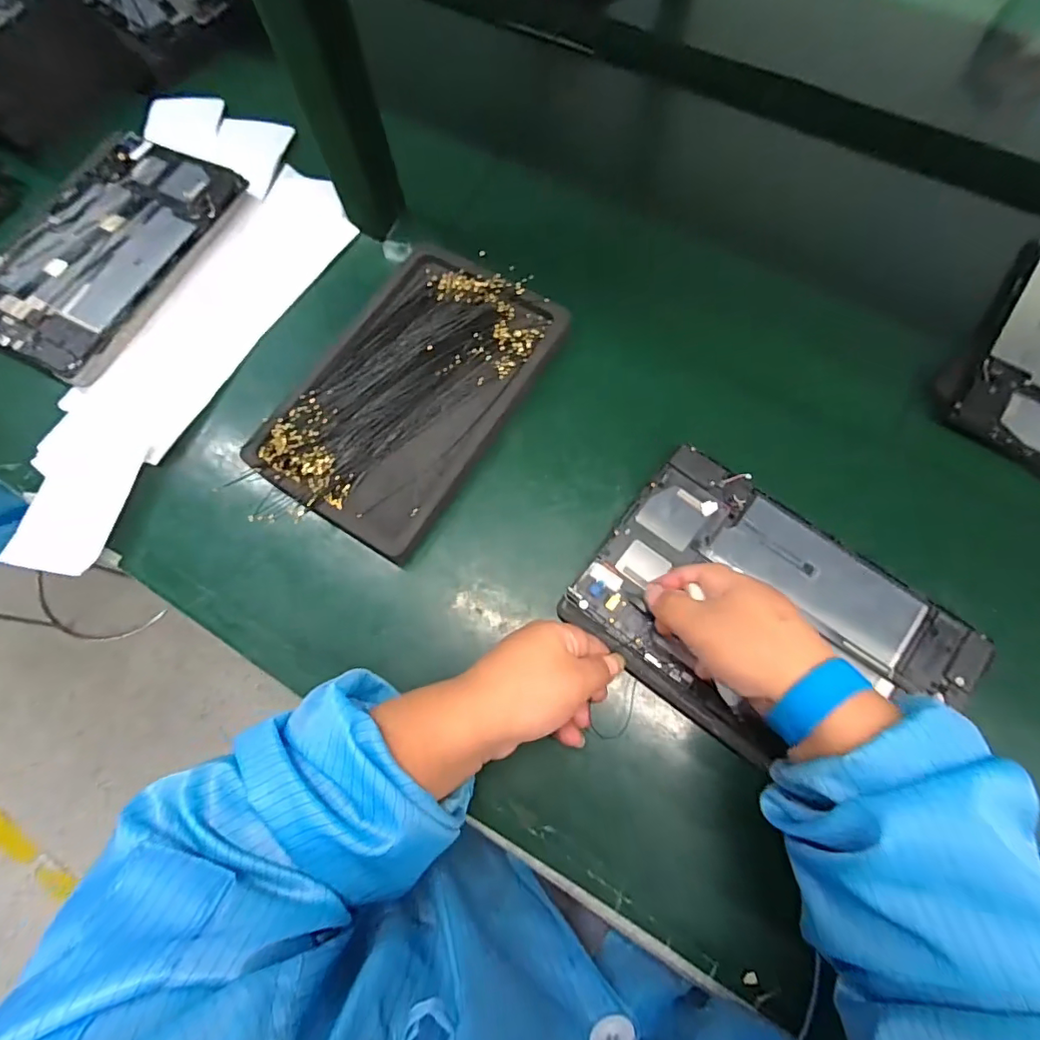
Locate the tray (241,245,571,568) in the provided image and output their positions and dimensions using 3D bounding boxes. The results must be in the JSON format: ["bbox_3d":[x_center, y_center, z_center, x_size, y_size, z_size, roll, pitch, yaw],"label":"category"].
[{"bbox_3d":[-0.092,-0.108,0.433,0.174,0.025,0.246,30,75,10],"label":"tray"}]

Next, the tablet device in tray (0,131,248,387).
[{"bbox_3d":[-0.385,-0.251,0.488,0.159,0.022,0.248,26,74,9],"label":"tablet device in tray"}]

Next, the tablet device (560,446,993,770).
[{"bbox_3d":[0.165,0.068,0.353,0.232,0.020,0.160,36,76,11],"label":"tablet device"}]

